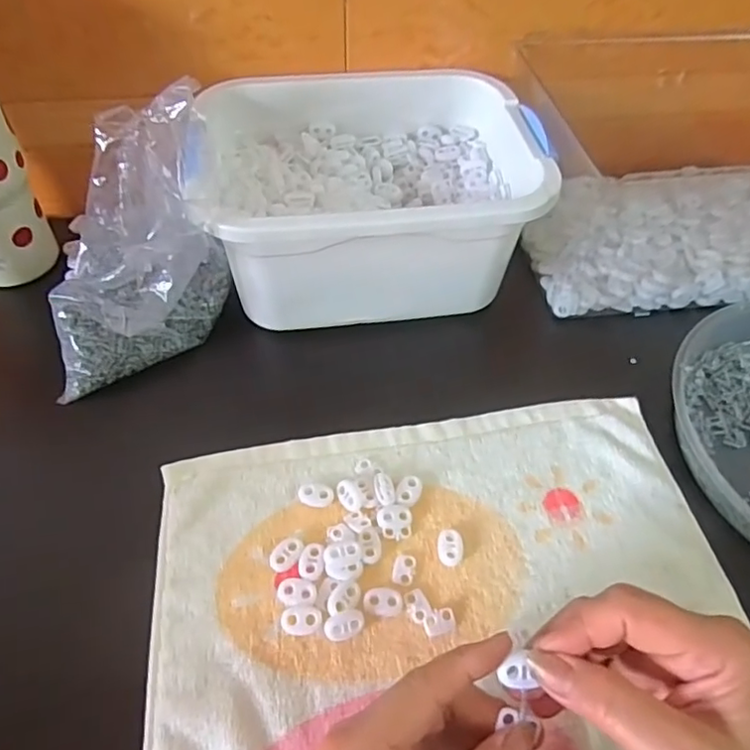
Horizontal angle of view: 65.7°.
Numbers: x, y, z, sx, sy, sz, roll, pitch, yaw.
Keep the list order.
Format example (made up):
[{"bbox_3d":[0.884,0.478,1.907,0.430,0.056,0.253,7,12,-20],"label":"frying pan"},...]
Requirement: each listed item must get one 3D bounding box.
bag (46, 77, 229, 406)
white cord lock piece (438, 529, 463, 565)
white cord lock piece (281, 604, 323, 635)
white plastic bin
[{"bbox_3d":[-0.173,-0.090,0.405,0.139,0.142,0.116,-18,56,-14],"label":"bag"},{"bbox_3d":[0.046,0.105,0.354,0.015,0.005,0.021,5,53,2],"label":"white cord lock piece"},{"bbox_3d":[-0.041,0.137,0.325,0.022,0.006,0.014,-7,54,-7],"label":"white cord lock piece"},{"bbox_3d":[-0.006,-0.140,0.464,0.245,0.112,0.198,-9,54,-8],"label":"white plastic bin"}]

